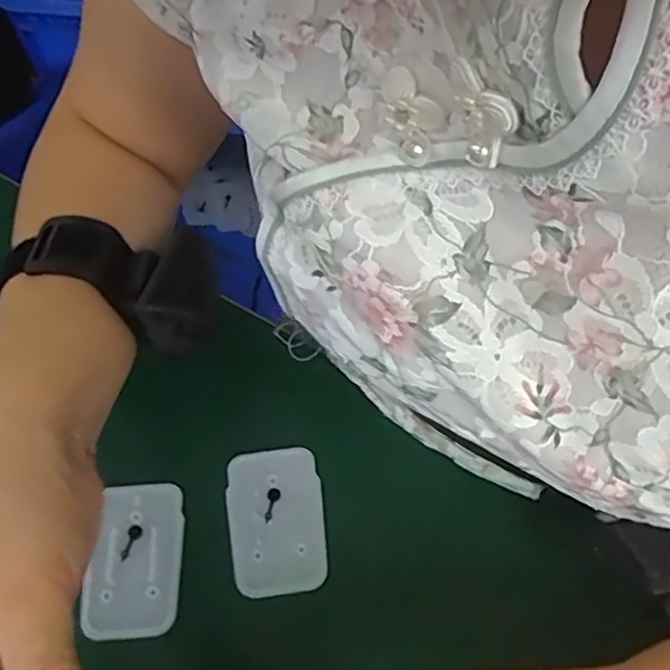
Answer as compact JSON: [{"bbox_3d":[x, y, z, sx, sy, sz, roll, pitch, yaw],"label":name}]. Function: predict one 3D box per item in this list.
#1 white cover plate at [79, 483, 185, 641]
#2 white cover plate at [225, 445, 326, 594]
[{"bbox_3d":[-0.094,0.105,0.323,0.041,0.007,0.069,-2,59,1],"label":"white cover plate"},{"bbox_3d":[-0.028,0.089,0.333,0.045,0.004,0.069,-8,59,-3],"label":"white cover plate"}]

